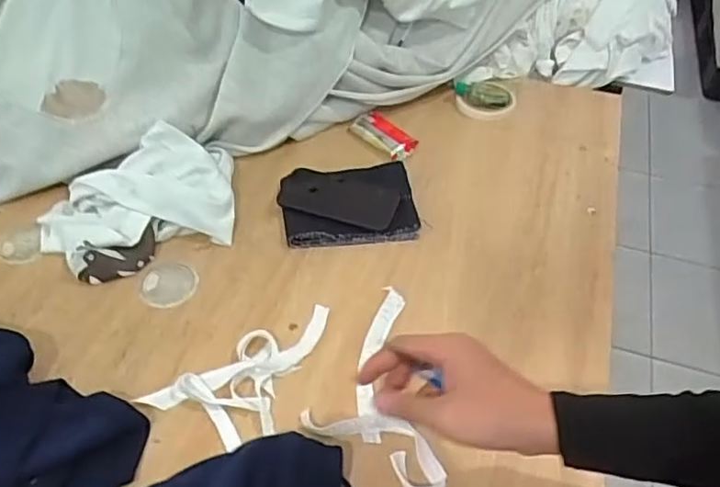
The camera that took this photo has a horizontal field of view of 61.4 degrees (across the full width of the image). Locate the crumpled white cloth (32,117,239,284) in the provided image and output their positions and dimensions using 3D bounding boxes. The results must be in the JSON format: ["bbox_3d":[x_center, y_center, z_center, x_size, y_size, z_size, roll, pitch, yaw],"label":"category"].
[{"bbox_3d":[-0.270,-0.051,0.752,0.246,0.065,0.166,-19,50,-19],"label":"crumpled white cloth"}]

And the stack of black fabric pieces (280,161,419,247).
[{"bbox_3d":[-0.016,-0.058,0.788,0.166,0.021,0.136,-5,47,-6],"label":"stack of black fabric pieces"}]

